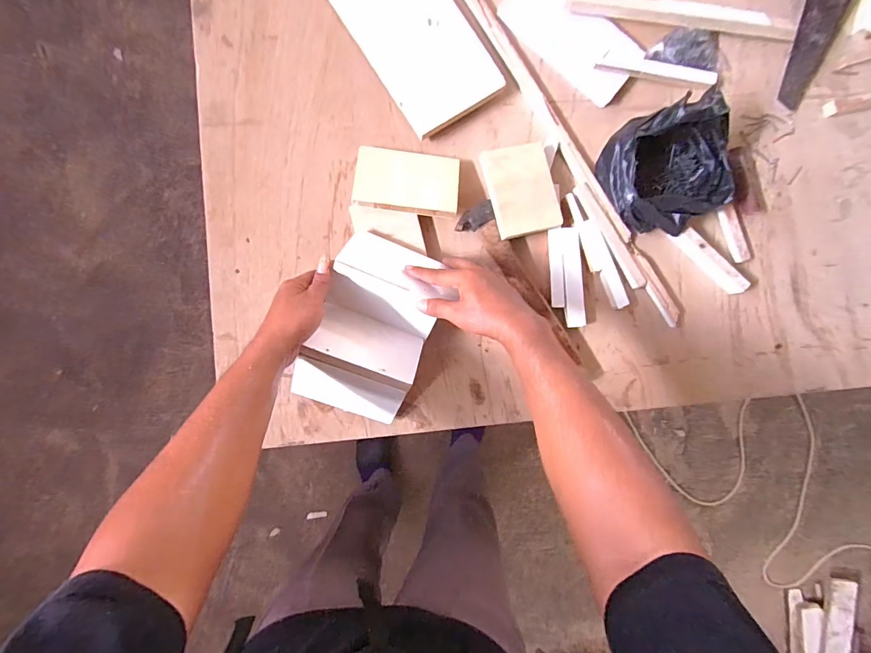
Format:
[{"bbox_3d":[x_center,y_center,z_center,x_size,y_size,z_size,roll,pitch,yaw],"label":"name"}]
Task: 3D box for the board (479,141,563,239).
[{"bbox_3d":[0.125,-0.199,0.596,0.092,0.017,0.127,-15,93,-2],"label":"board"}]

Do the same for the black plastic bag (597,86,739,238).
[{"bbox_3d":[0.350,-0.233,0.602,0.172,0.087,0.172,-29,92,-4],"label":"black plastic bag"}]

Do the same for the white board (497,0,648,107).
[{"bbox_3d":[0.207,-0.446,0.627,0.216,0.022,0.103,36,87,-3],"label":"white board"}]

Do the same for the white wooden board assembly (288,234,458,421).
[{"bbox_3d":[-0.082,0.003,0.549,0.145,0.078,0.240,24,88,-4],"label":"white wooden board assembly"}]

